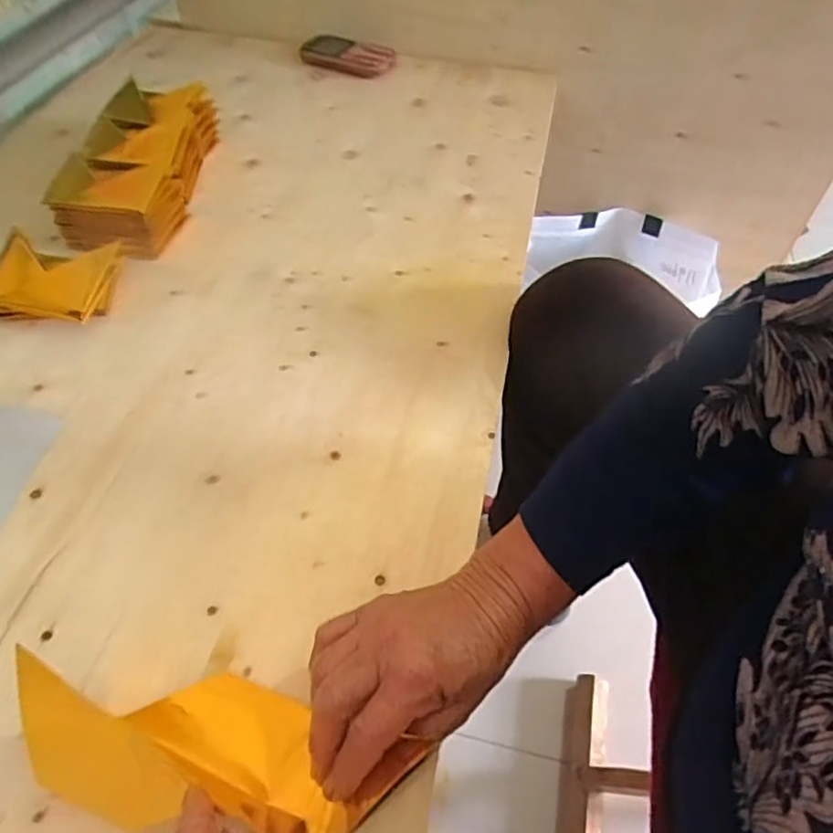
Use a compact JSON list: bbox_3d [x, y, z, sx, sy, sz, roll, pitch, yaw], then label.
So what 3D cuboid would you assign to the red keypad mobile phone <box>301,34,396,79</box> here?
[{"bbox_3d":[-0.097,-0.517,0.867,0.128,0.026,0.055,20,54,13],"label":"red keypad mobile phone"}]

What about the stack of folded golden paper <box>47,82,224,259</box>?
[{"bbox_3d":[-0.291,-0.268,0.646,0.111,0.063,0.252,1,52,0],"label":"stack of folded golden paper"}]

